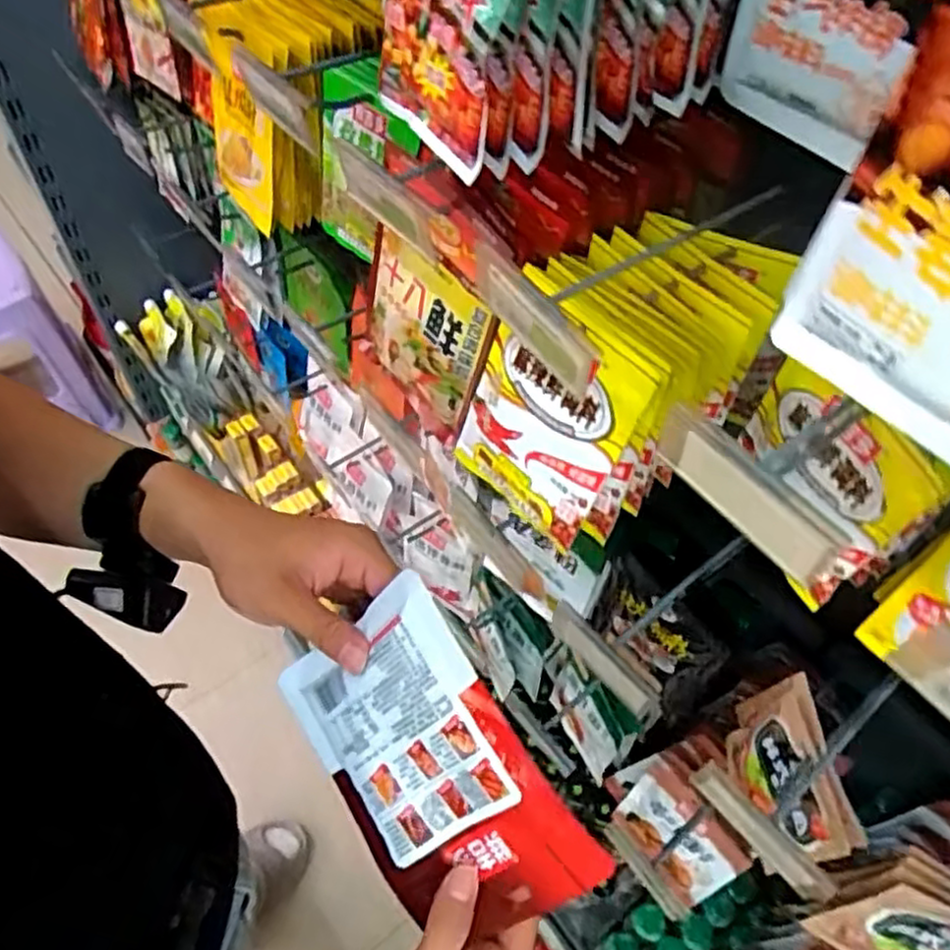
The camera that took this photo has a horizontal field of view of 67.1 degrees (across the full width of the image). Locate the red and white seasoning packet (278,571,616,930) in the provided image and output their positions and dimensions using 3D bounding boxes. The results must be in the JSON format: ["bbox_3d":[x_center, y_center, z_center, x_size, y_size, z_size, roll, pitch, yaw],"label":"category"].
[{"bbox_3d":[-0.024,0.155,0.379,0.171,0.124,0.021,53,26,11],"label":"red and white seasoning packet"}]

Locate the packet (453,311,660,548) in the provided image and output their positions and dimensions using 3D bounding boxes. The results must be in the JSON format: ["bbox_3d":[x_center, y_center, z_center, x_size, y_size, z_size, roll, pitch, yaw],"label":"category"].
[{"bbox_3d":[0.044,-0.036,0.480,0.009,0.146,0.121,-22,51,-42],"label":"packet"}]

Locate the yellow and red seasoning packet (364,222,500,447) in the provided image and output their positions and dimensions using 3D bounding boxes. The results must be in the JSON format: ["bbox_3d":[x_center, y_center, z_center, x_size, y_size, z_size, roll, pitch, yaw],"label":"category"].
[{"bbox_3d":[-0.048,-0.112,0.600,0.016,0.148,0.146,-29,61,-36],"label":"yellow and red seasoning packet"}]

